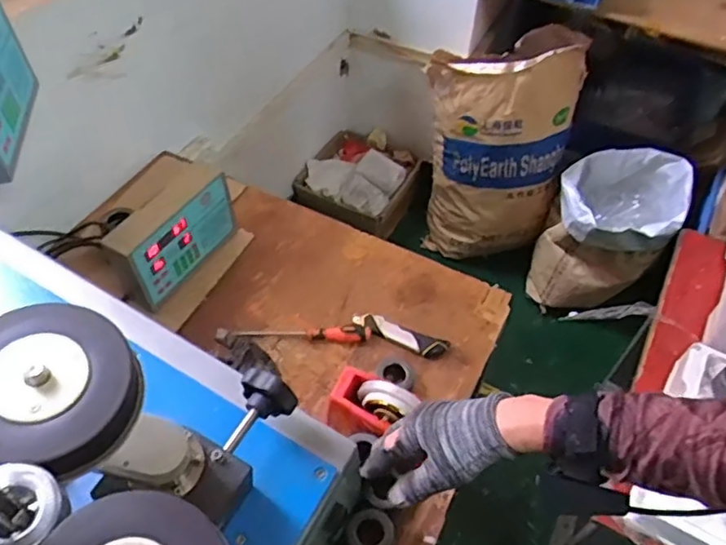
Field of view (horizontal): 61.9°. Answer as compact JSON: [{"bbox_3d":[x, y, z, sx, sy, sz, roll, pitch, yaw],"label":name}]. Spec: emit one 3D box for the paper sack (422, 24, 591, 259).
[{"bbox_3d":[0.382,-0.340,1.763,0.390,0.634,0.273,-9,52,-10],"label":"paper sack"}]

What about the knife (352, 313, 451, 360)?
[{"bbox_3d":[0.063,0.104,1.004,0.158,0.024,0.036,19,53,12],"label":"knife"}]

